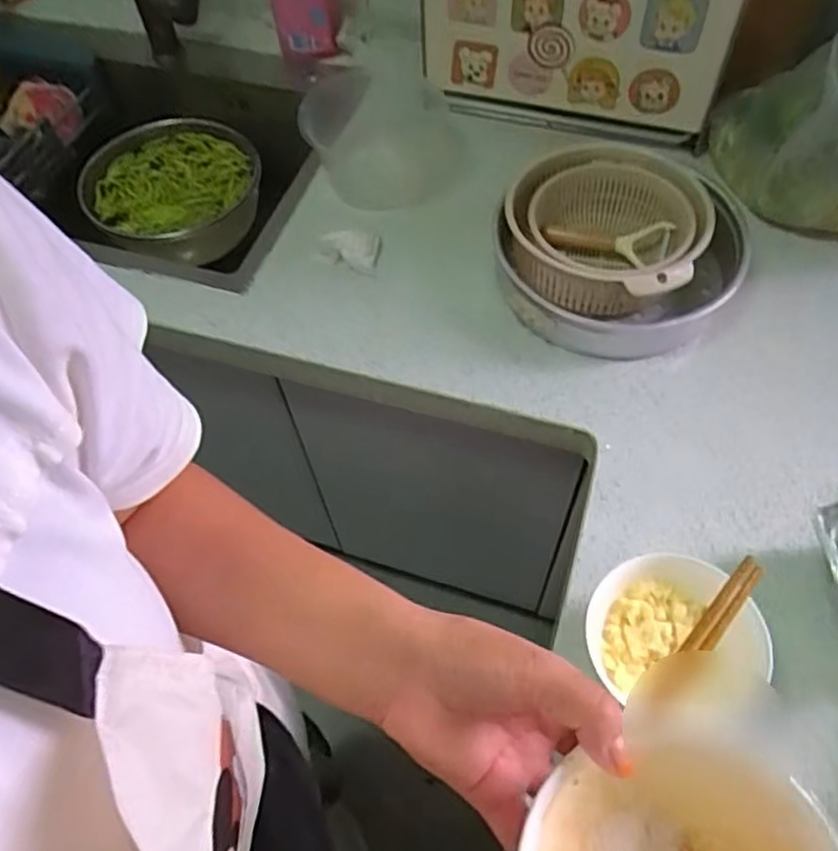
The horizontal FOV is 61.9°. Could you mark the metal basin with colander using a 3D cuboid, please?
[{"bbox_3d":[0.209,-0.186,0.748,0.249,0.083,0.235,17,61,14],"label":"metal basin with colander"}]

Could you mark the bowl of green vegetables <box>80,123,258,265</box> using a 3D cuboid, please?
[{"bbox_3d":[-0.367,-0.343,1.038,0.252,0.080,0.233,5,58,7],"label":"bowl of green vegetables"}]

